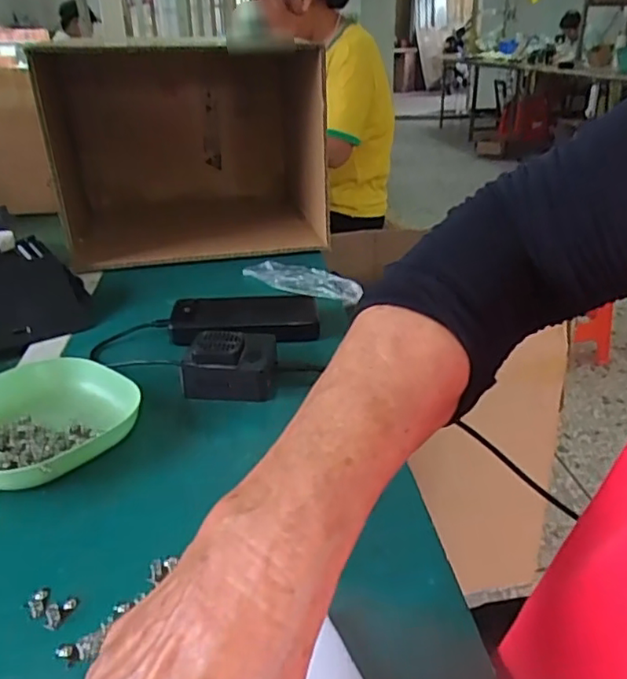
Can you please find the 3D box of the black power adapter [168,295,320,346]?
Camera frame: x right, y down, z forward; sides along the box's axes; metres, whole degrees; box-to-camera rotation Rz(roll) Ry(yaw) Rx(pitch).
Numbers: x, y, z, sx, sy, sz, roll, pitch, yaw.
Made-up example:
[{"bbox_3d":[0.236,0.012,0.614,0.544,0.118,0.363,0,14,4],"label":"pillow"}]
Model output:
[{"bbox_3d":[-0.075,-0.022,0.665,0.153,0.027,0.076,-1,27,-5],"label":"black power adapter"}]

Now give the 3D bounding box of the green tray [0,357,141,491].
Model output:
[{"bbox_3d":[-0.216,0.065,0.486,0.137,0.031,0.138,21,33,34],"label":"green tray"}]

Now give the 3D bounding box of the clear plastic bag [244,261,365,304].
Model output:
[{"bbox_3d":[-0.017,-0.075,0.788,0.167,0.015,0.068,10,28,21],"label":"clear plastic bag"}]

